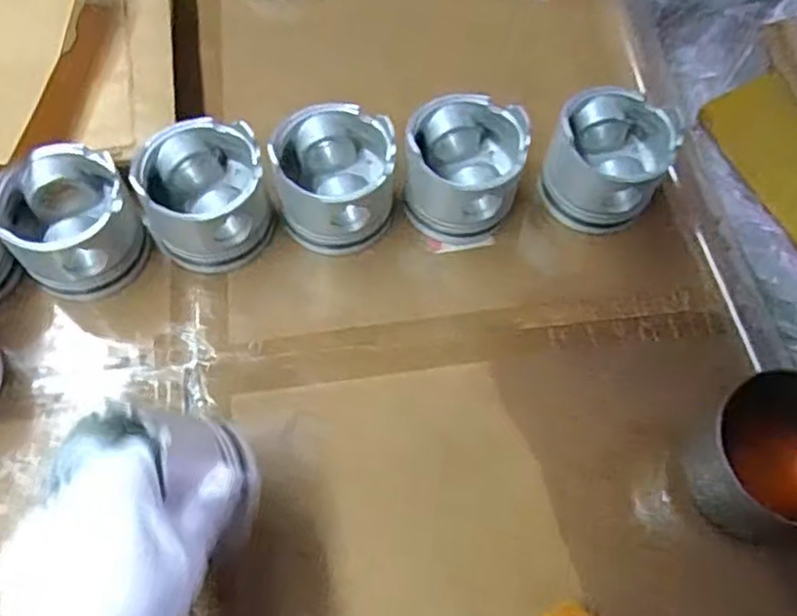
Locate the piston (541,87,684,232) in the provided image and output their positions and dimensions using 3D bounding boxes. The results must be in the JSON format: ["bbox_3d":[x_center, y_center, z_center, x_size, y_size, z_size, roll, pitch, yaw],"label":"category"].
[{"bbox_3d":[0.169,-0.120,0.585,0.091,0.079,0.087,0,64,-1],"label":"piston"}]

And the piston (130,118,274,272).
[{"bbox_3d":[-0.147,-0.085,0.556,0.089,0.089,0.092,0,64,-1],"label":"piston"}]

